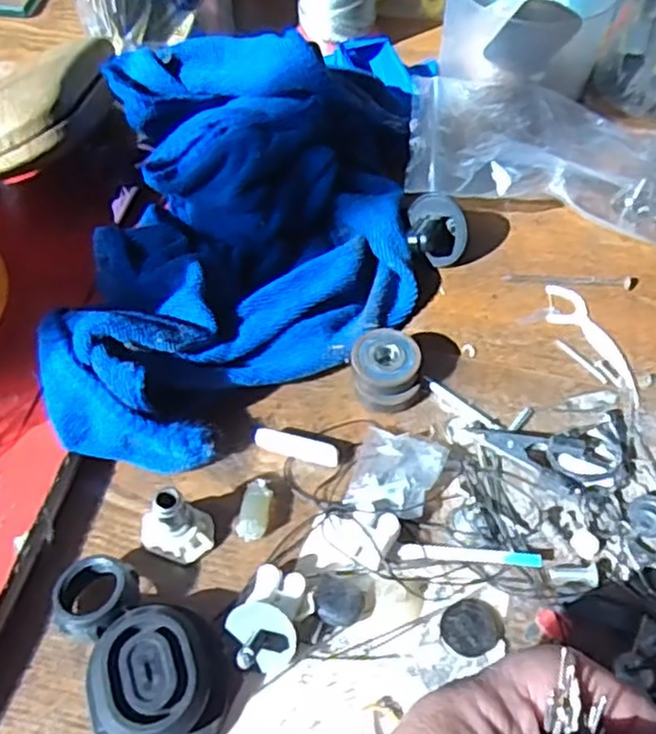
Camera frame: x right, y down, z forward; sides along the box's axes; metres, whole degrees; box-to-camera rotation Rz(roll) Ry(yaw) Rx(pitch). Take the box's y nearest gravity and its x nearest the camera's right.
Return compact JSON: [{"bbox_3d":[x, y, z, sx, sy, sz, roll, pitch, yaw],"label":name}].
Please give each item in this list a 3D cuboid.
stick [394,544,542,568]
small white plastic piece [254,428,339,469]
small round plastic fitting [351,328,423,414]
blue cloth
[{"bbox_3d":[0.053,0.070,0.265,0.052,0.005,0.005,5,53,2],"label":"stick"},{"bbox_3d":[-0.013,0.033,0.292,0.034,0.008,0.009,12,54,7],"label":"small white plastic piece"},{"bbox_3d":[0.025,0.002,0.308,0.029,0.018,0.033,5,53,2],"label":"small round plastic fitting"},{"bbox_3d":[-0.031,-0.087,0.338,0.148,0.069,0.272,3,53,1],"label":"blue cloth"}]

